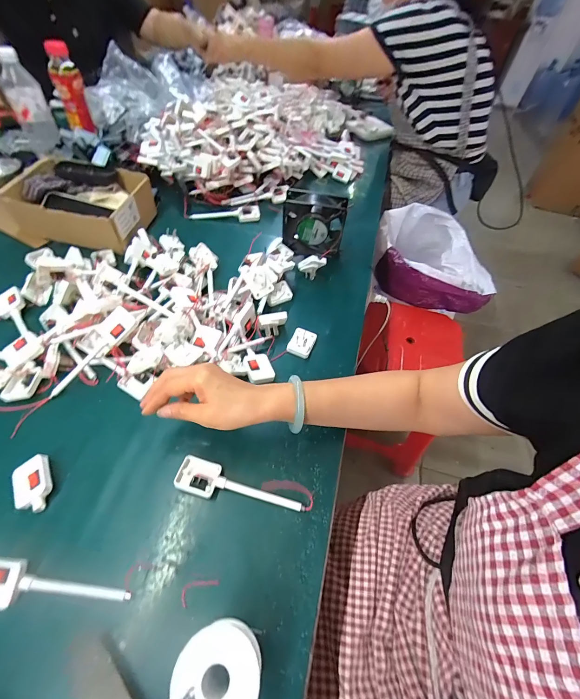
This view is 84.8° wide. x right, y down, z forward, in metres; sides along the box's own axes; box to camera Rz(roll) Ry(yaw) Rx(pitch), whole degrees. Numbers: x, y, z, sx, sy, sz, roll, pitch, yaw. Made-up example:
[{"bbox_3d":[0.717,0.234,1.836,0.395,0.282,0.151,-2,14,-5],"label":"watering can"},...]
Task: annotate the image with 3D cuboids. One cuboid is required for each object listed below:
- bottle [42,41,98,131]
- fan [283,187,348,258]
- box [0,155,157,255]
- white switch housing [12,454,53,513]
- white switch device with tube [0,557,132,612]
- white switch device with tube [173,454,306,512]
[{"bbox_3d":[-0.507,-0.601,0.733,0.060,0.153,0.051,-21,57,-21],"label":"bottle"},{"bbox_3d":[0.045,-0.241,0.625,0.118,0.123,0.044,9,52,2],"label":"fan"},{"bbox_3d":[-0.417,-0.300,0.633,0.234,0.090,0.178,10,52,2],"label":"box"},{"bbox_3d":[-0.296,0.157,0.368,0.038,0.023,0.060,-19,56,-19],"label":"white switch housing"},{"bbox_3d":[-0.236,0.231,0.312,0.153,0.016,0.039,4,52,-2],"label":"white switch device with tube"},{"bbox_3d":[-0.061,0.169,0.378,0.152,0.018,0.038,17,52,7],"label":"white switch device with tube"}]

